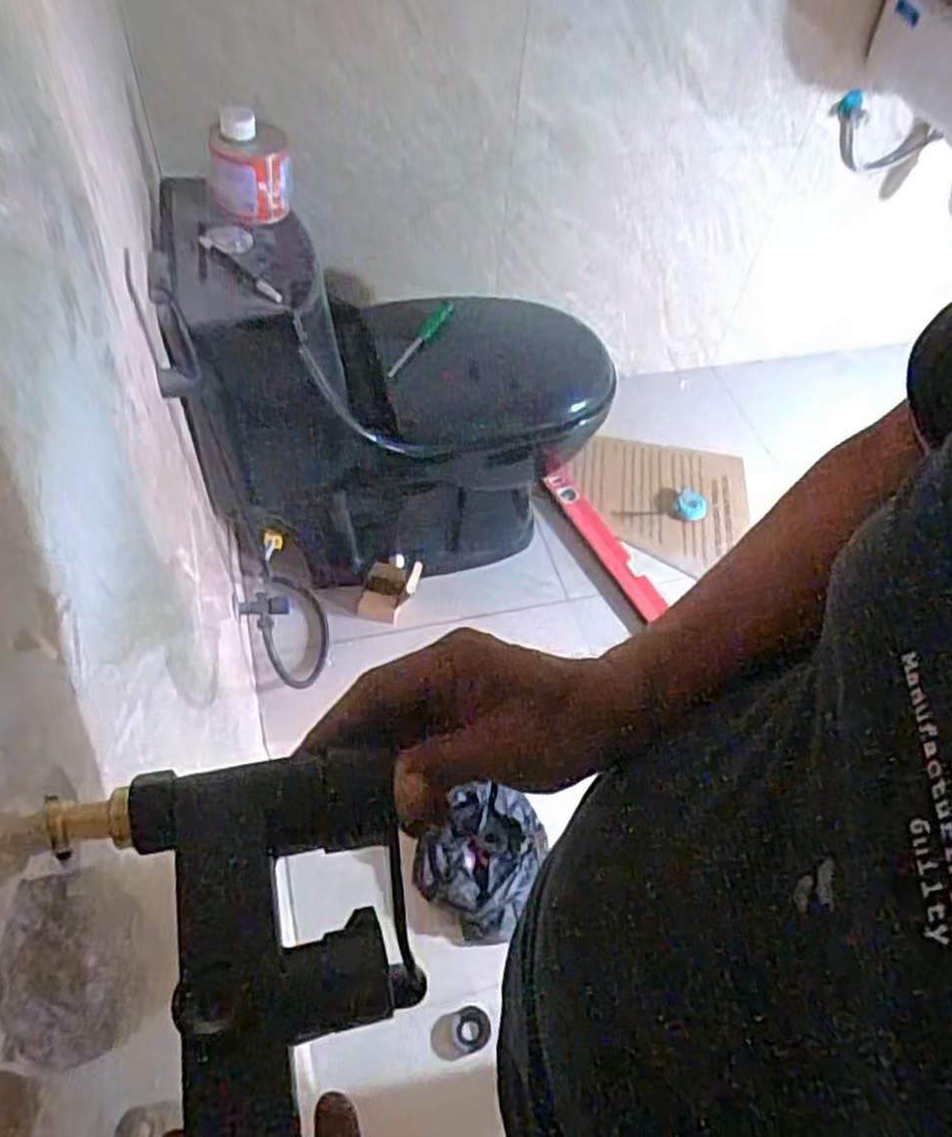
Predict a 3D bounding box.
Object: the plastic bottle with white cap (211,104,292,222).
[{"bbox_3d":[-0.292,-0.517,1.026,0.099,0.123,0.089,-4,55,-8],"label":"plastic bottle with white cap"}]

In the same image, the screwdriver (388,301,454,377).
[{"bbox_3d":[-0.080,-0.369,1.254,0.031,0.028,0.190,23,56,11],"label":"screwdriver"}]

